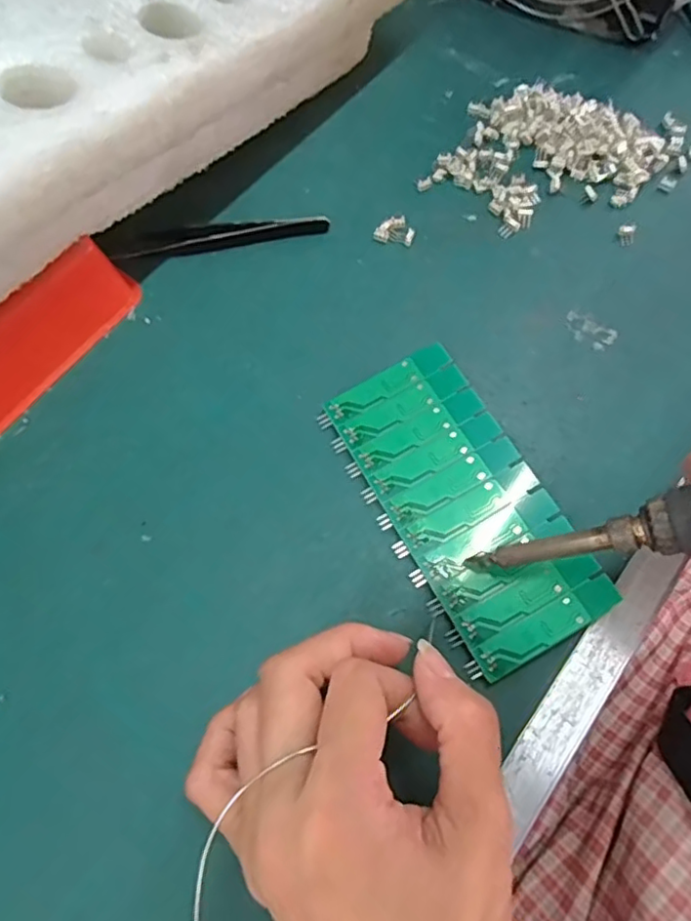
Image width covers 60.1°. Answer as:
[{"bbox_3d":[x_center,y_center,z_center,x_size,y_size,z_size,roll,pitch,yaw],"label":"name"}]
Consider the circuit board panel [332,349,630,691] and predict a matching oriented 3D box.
[{"bbox_3d":[0.050,0.016,0.261,0.063,0.016,0.138,-29,72,-11],"label":"circuit board panel"}]

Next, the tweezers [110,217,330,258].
[{"bbox_3d":[-0.064,-0.118,0.317,0.110,0.008,0.011,-7,69,-3],"label":"tweezers"}]

